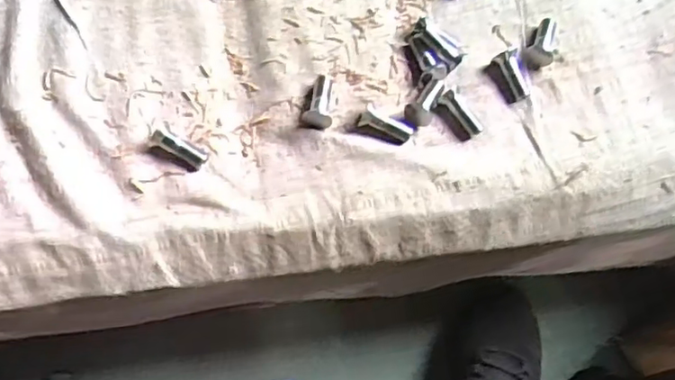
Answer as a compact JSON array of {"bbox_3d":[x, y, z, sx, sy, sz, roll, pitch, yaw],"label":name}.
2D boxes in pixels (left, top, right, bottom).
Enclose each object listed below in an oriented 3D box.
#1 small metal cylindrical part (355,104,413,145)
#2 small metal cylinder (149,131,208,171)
[{"bbox_3d":[0.031,-0.042,0.409,0.036,0.013,0.013,24,68,-12],"label":"small metal cylindrical part"},{"bbox_3d":[-0.099,-0.025,0.388,0.036,0.010,0.012,27,70,3],"label":"small metal cylinder"}]

